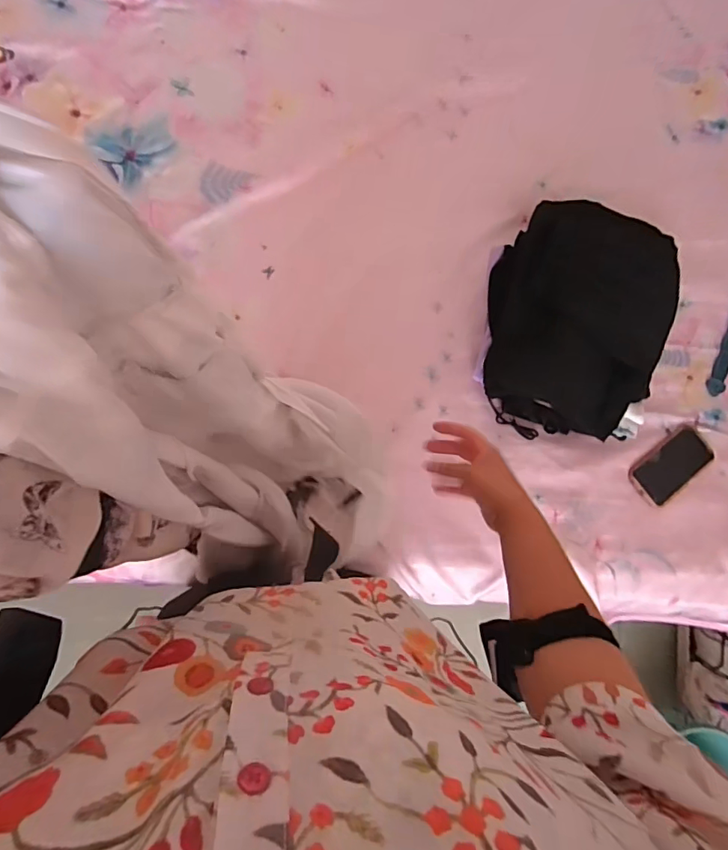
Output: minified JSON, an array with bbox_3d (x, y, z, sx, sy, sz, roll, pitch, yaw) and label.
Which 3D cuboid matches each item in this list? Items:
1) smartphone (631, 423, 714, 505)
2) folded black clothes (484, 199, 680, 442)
[{"bbox_3d":[0.551,0.067,0.847,0.166,0.012,0.083,-34,78,-16],"label":"smartphone"},{"bbox_3d":[0.345,-0.157,0.778,0.265,0.153,0.331,19,80,-1],"label":"folded black clothes"}]

